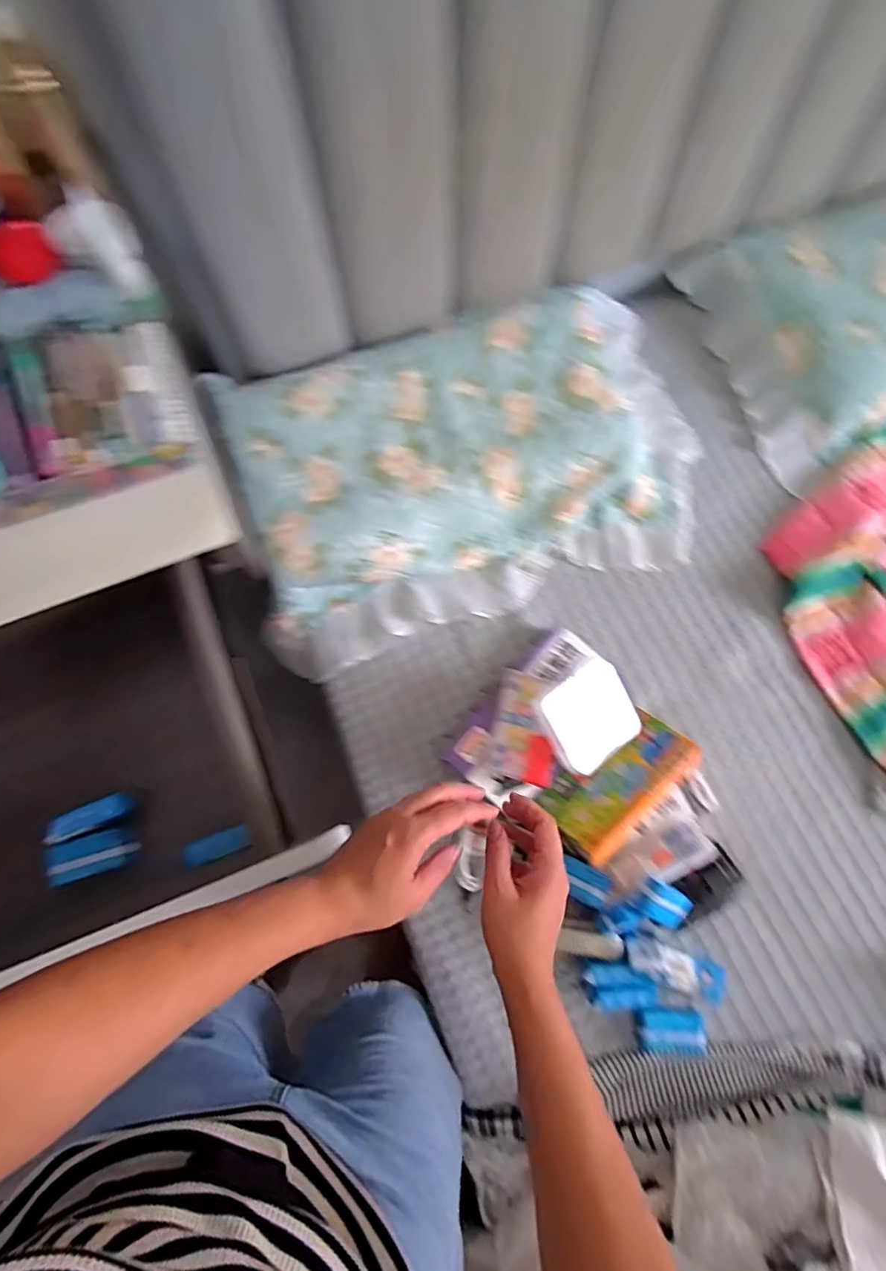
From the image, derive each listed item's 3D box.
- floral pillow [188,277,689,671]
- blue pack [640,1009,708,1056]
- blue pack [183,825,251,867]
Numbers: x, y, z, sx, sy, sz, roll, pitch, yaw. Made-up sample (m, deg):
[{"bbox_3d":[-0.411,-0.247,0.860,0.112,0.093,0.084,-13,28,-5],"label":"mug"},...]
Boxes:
[{"bbox_3d":[0.048,-0.247,0.817,0.671,0.126,0.405,-16,76,-5],"label":"floral pillow"},{"bbox_3d":[0.280,0.482,0.674,0.080,0.018,0.047,1,75,-1],"label":"blue pack"},{"bbox_3d":[-0.227,0.212,0.558,0.076,0.008,0.023,-23,76,10],"label":"blue pack"}]

